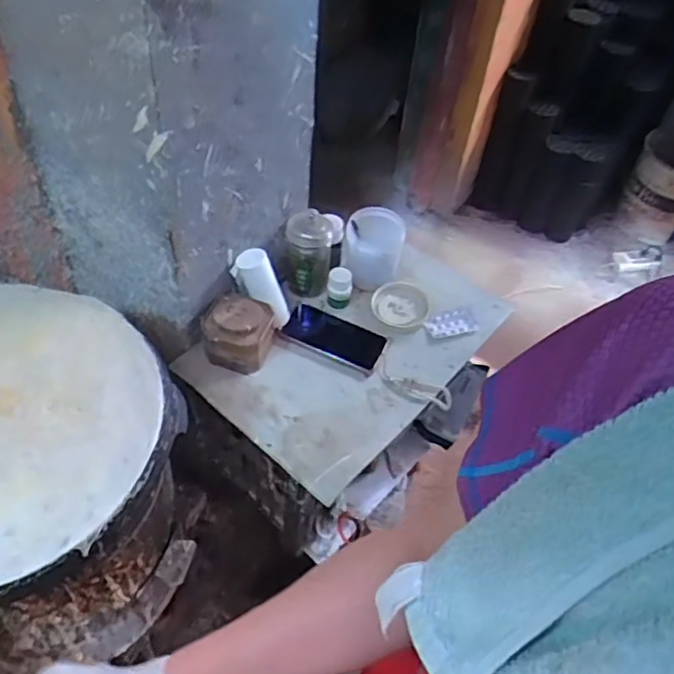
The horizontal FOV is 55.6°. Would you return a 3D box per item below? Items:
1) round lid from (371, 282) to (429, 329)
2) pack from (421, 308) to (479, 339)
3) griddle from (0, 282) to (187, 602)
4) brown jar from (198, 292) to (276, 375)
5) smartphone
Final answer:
[{"bbox_3d":[0.109,-0.055,1.092,0.095,0.023,0.096,3,48,-3],"label":"round lid"},{"bbox_3d":[0.194,-0.023,1.083,0.088,0.013,0.047,-9,50,-14],"label":"pack"},{"bbox_3d":[-0.393,0.096,0.704,0.385,0.059,0.370,3,48,-3],"label":"griddle"},{"bbox_3d":[-0.153,-0.012,0.998,0.106,0.092,0.109,3,48,-3],"label":"brown jar"},{"bbox_3d":[-0.002,-0.001,1.061,0.172,0.016,0.090,26,51,16],"label":"smartphone"}]

